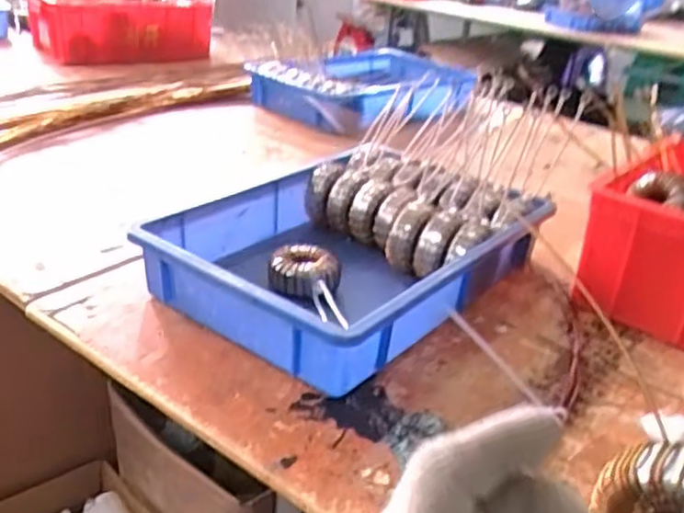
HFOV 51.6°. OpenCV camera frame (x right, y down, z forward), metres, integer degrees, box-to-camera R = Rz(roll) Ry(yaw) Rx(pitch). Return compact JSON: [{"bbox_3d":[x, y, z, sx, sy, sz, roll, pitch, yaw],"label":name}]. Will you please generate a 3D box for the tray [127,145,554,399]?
[{"bbox_3d":[0.015,-0.010,0.784,0.284,0.094,0.397,26,33,34],"label":"tray"}]

